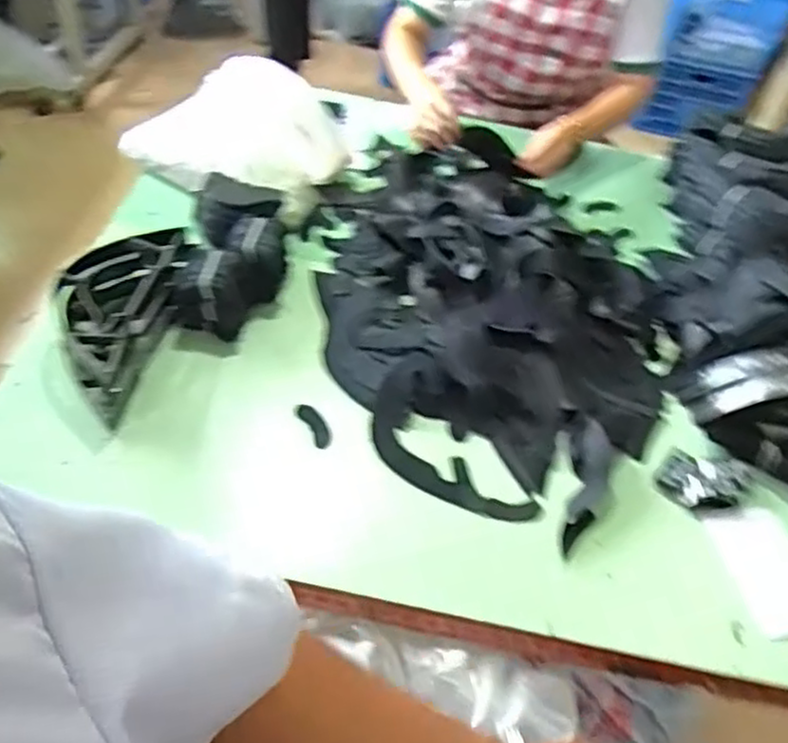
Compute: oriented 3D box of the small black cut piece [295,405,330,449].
[{"bbox_3d":[-0.102,0.069,0.958,0.025,0.005,0.067,-32,73,-10],"label":"small black cut piece"}]

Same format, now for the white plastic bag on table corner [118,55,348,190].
[{"bbox_3d":[-0.262,-0.399,1.260,0.341,0.152,0.269,-32,62,-21],"label":"white plastic bag on table corner"}]

